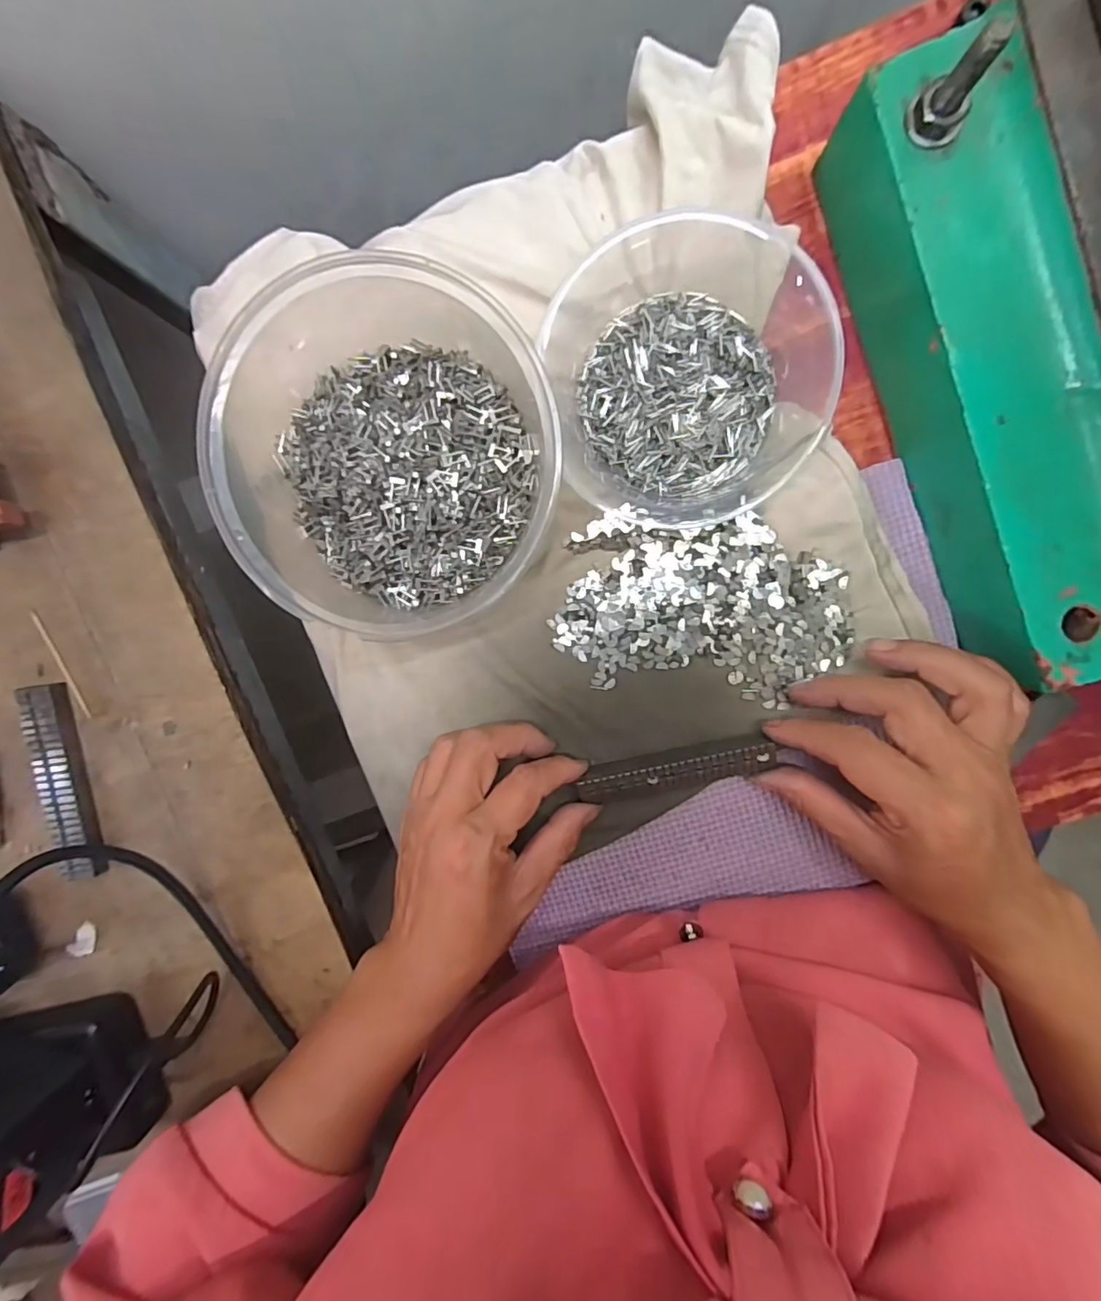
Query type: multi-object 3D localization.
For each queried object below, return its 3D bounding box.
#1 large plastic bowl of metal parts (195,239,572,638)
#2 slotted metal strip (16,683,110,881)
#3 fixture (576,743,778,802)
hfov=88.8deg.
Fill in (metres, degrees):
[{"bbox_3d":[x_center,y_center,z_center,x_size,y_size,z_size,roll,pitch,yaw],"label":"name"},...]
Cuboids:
[{"bbox_3d":[-0.067,-0.081,0.245,0.131,0.068,0.141,0,96,3],"label":"large plastic bowl of metal parts"},{"bbox_3d":[-0.241,0.066,0.278,0.018,0.013,0.098,-7,96,4],"label":"slotted metal strip"},{"bbox_3d":[0.063,0.062,0.285,0.097,0.015,0.015,-12,97,6],"label":"fixture"}]

